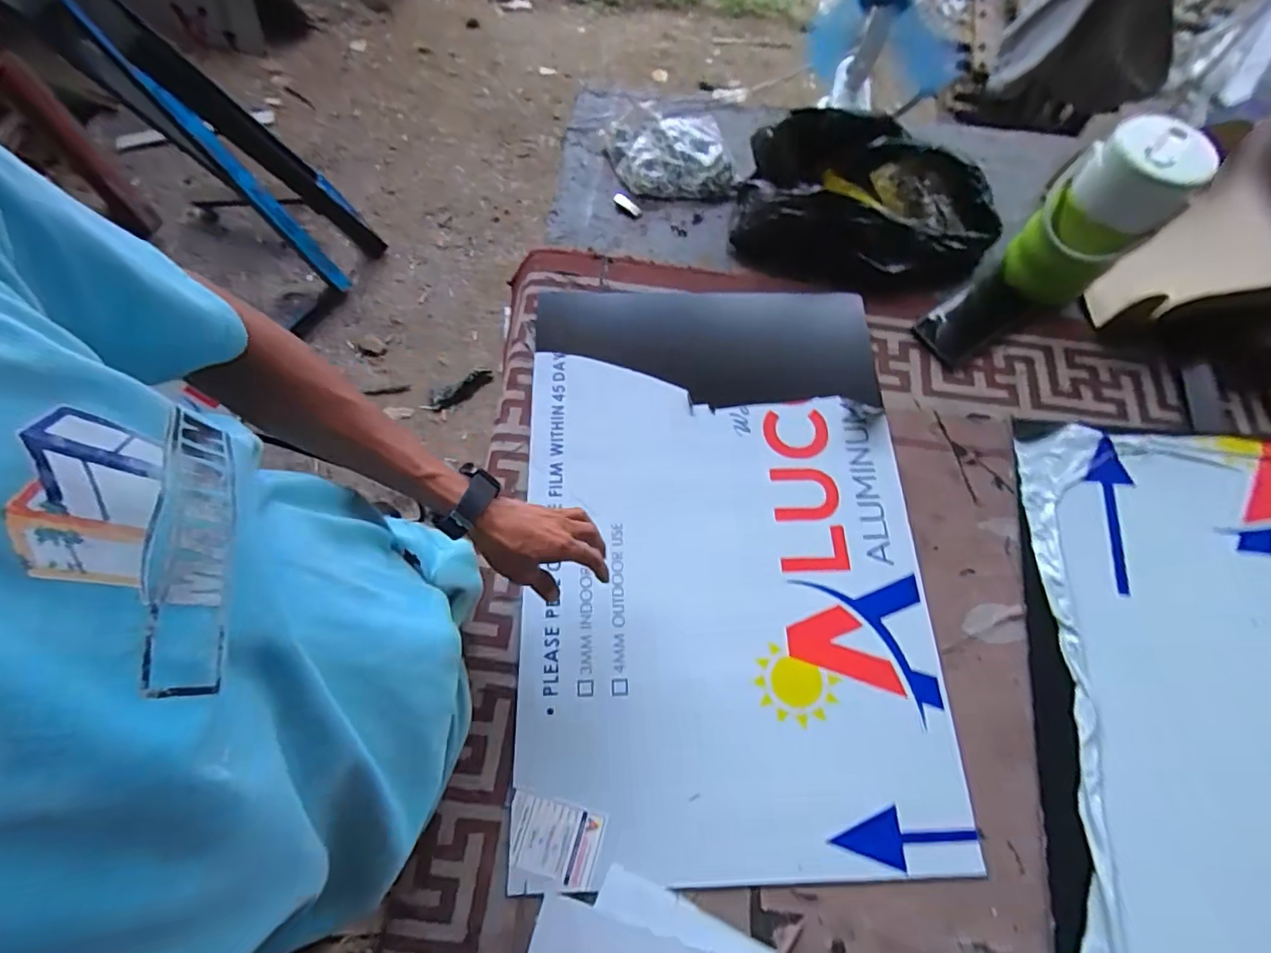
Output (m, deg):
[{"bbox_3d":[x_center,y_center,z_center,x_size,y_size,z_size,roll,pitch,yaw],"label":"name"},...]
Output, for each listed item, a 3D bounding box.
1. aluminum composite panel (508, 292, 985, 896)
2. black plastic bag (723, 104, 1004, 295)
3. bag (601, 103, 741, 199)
[{"bbox_3d":[0.098,0.066,0.650,0.441,0.011,0.674,-1,68,-2],"label":"aluminum composite panel"},{"bbox_3d":[0.328,-0.377,0.792,0.355,0.104,0.205,12,67,4],"label":"black plastic bag"},{"bbox_3d":[0.052,-0.499,0.867,0.202,0.049,0.155,0,67,-1],"label":"bag"}]

